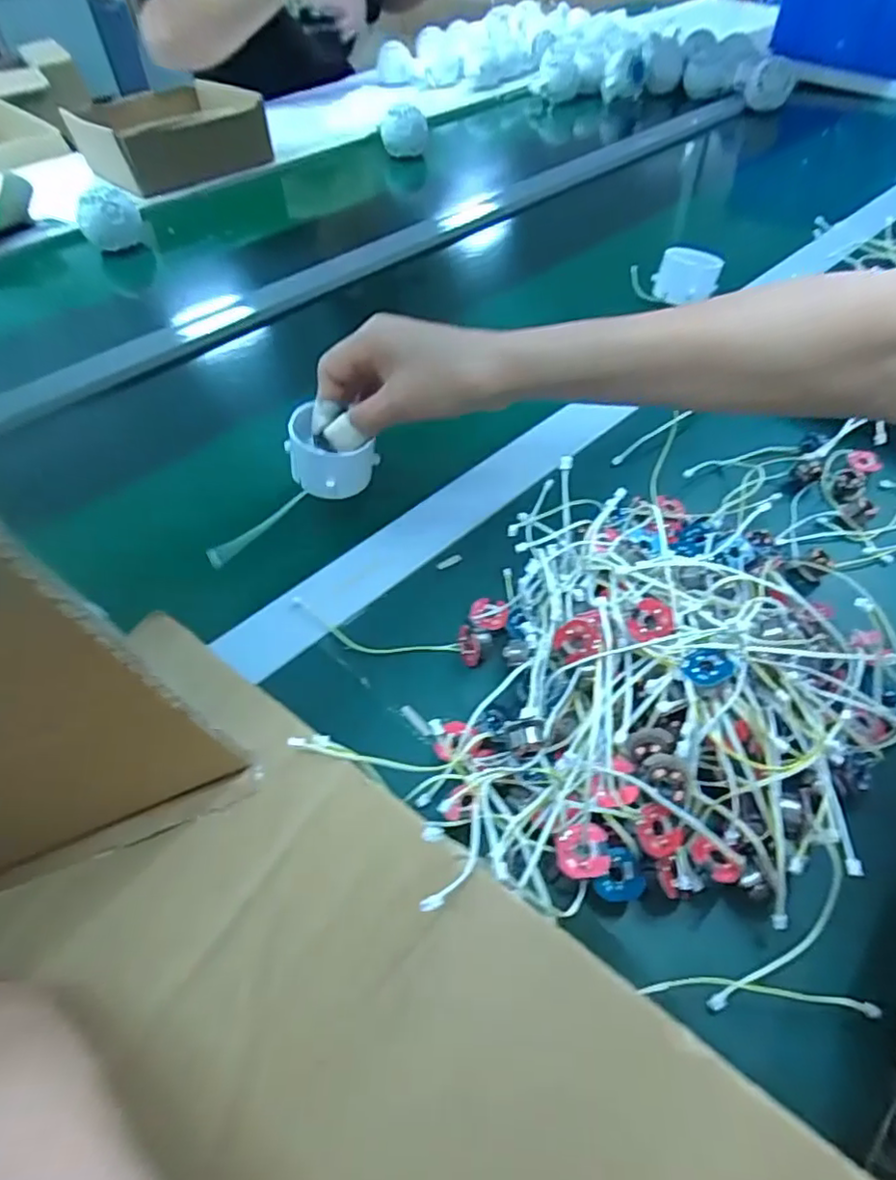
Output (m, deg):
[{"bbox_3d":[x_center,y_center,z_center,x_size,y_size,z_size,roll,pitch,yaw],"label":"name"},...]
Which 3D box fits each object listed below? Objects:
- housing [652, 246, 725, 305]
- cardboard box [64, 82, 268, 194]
[{"bbox_3d":[0.211,-0.280,0.550,0.042,0.030,0.050,-36,59,-22],"label":"housing"},{"bbox_3d":[-0.382,-0.621,0.841,0.209,0.072,0.219,-35,58,-21],"label":"cardboard box"}]

